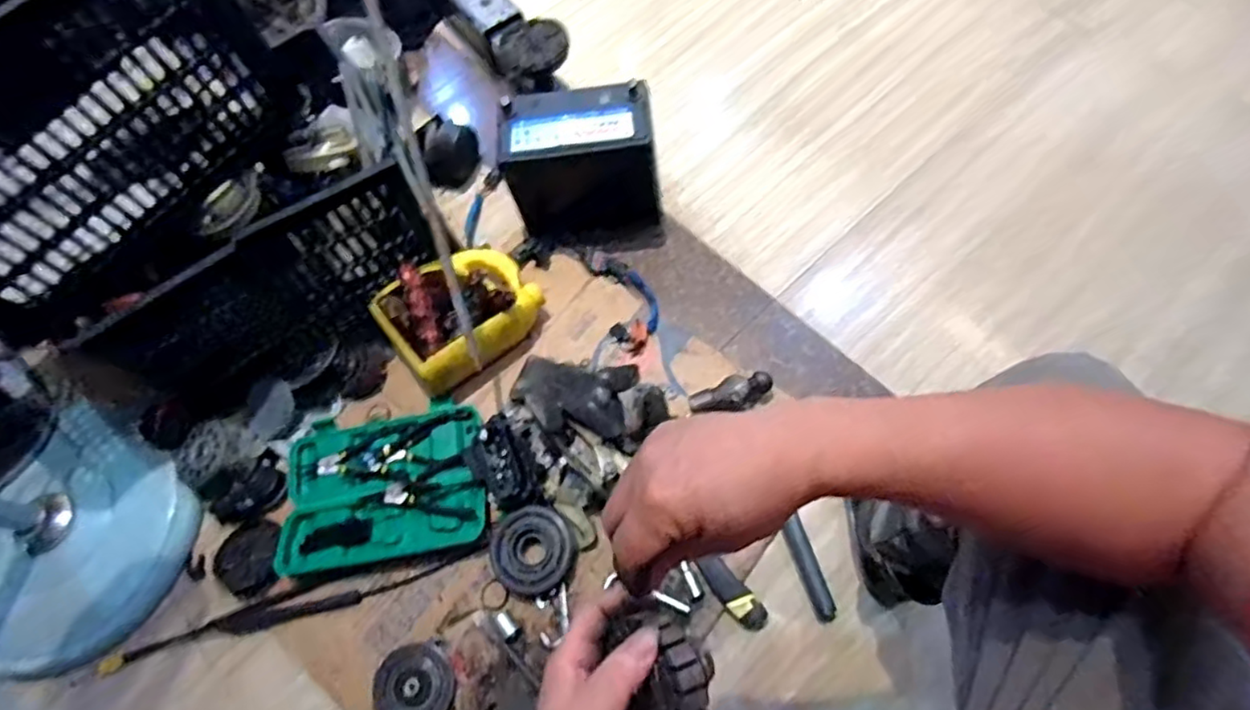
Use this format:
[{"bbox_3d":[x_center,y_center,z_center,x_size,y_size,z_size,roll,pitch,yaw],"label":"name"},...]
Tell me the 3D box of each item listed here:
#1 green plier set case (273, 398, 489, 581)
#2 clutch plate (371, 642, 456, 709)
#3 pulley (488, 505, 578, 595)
[{"bbox_3d":[-0.353,0.186,0.930,0.293,0.035,0.211,-12,65,2],"label":"green plier set case"},{"bbox_3d":[-0.278,0.432,0.837,0.115,0.014,0.099,3,55,16],"label":"clutch plate"},{"bbox_3d":[-0.124,0.265,0.868,0.111,0.032,0.107,-3,66,6],"label":"pulley"}]

